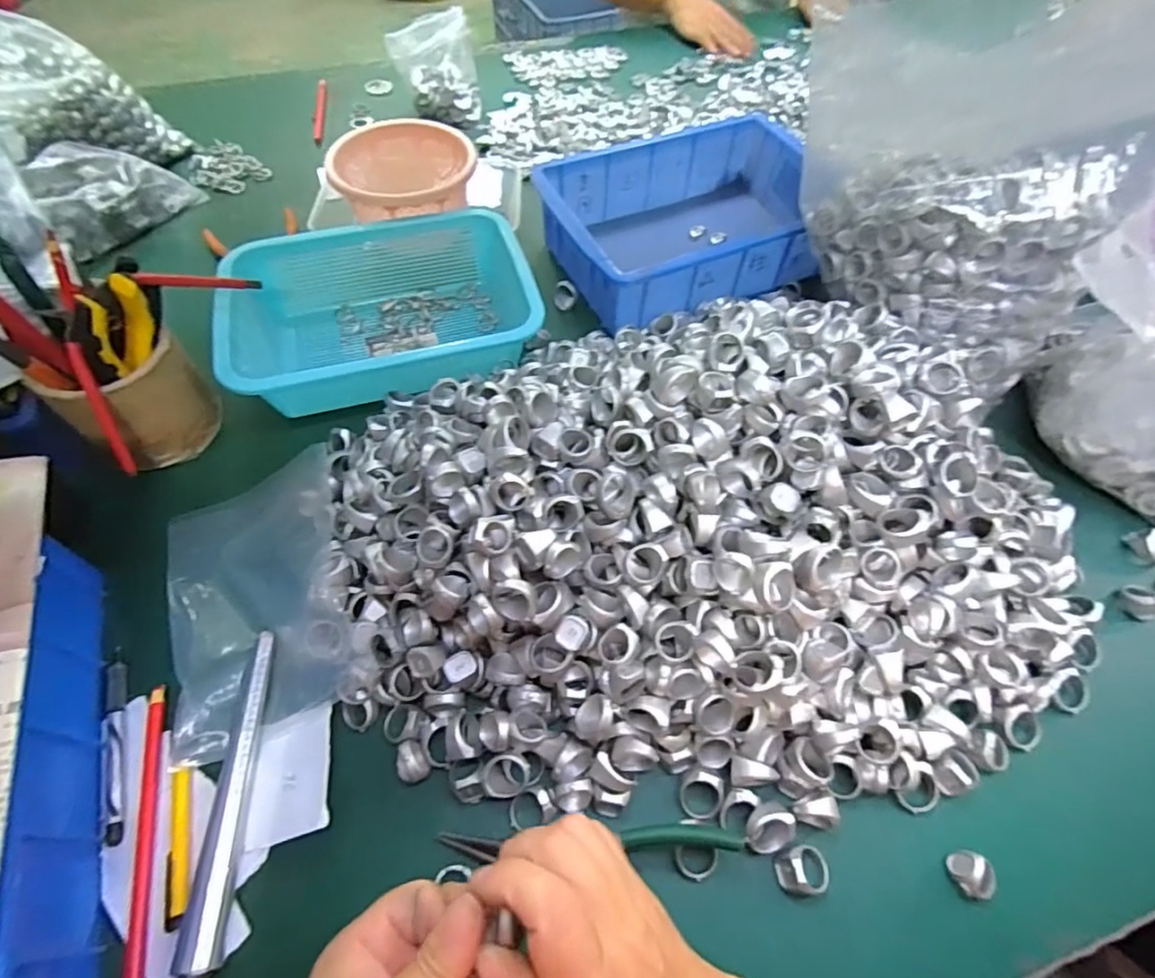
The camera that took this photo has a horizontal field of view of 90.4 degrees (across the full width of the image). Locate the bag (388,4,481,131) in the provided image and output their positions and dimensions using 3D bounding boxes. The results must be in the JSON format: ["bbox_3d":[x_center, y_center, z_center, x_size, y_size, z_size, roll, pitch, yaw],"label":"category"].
[{"bbox_3d":[-0.191,-0.566,0.780,0.105,0.132,0.042,-8,16,-7],"label":"bag"}]

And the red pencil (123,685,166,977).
[{"bbox_3d":[-0.257,0.203,0.340,0.013,0.004,0.168,-15,58,-9],"label":"red pencil"}]

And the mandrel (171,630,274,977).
[{"bbox_3d":[-0.207,0.203,0.334,0.019,0.017,0.238,-5,57,-3],"label":"mandrel"}]

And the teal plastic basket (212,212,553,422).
[{"bbox_3d":[-0.180,-0.171,0.537,0.265,0.065,0.190,-16,59,-10],"label":"teal plastic basket"}]

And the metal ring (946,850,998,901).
[{"bbox_3d":[0.228,0.222,0.330,0.020,0.018,0.026,-15,58,-9],"label":"metal ring"}]

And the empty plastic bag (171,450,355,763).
[{"bbox_3d":[-0.228,0.073,0.412,0.124,0.029,0.196,-19,59,-12],"label":"empty plastic bag"}]

